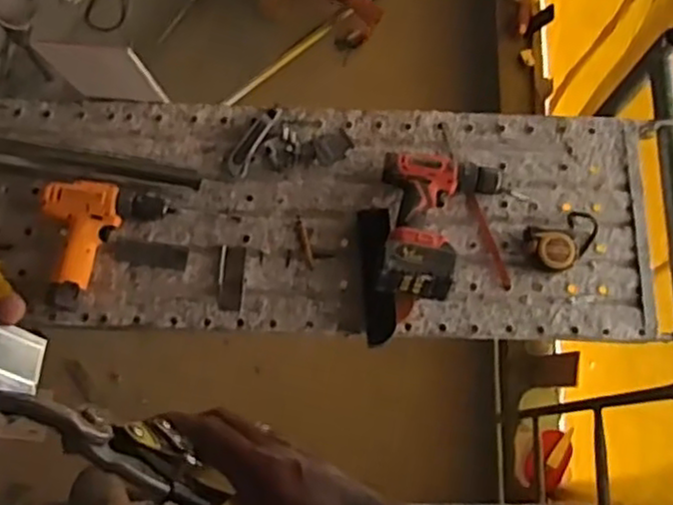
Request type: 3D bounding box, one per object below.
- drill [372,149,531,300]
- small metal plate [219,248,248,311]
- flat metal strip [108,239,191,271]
[{"bbox_3d":[0.161,-0.040,1.099,0.228,0.082,0.260,19,54,4],"label":"drill"},{"bbox_3d":[-0.164,0.041,1.105,0.040,0.004,0.102,3,77,-1],"label":"small metal plate"},{"bbox_3d":[-0.297,0.001,1.108,0.122,0.007,0.043,11,72,-7],"label":"flat metal strip"}]

